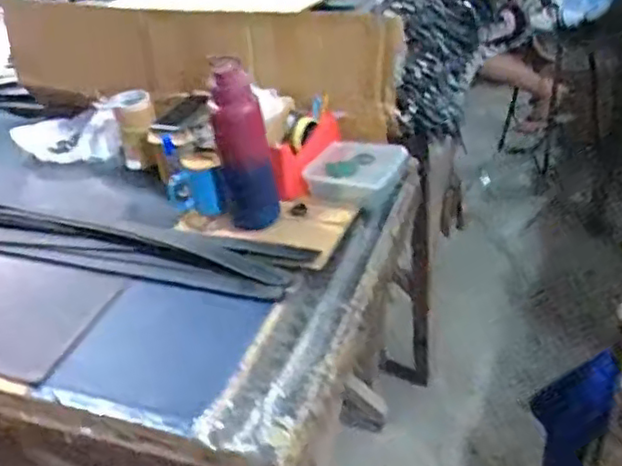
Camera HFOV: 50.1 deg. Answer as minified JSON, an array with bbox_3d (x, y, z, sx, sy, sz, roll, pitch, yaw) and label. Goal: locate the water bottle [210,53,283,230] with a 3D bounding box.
[{"bbox_3d":[-0.113,-0.144,1.149,0.093,0.336,0.107,-11,37,-5],"label":"water bottle"}]

